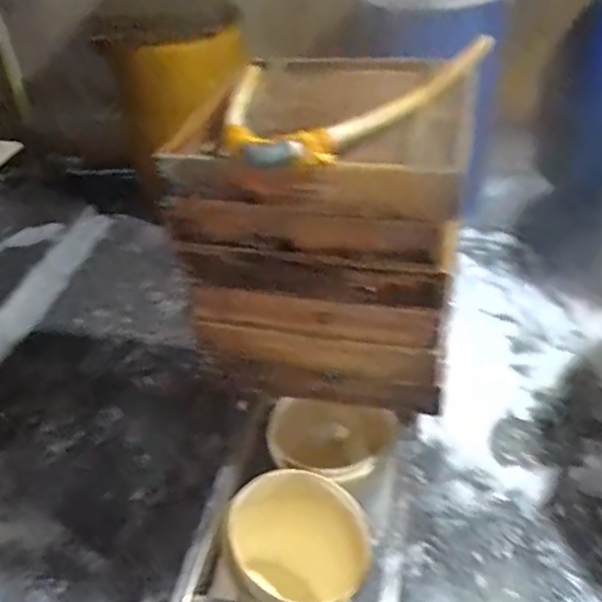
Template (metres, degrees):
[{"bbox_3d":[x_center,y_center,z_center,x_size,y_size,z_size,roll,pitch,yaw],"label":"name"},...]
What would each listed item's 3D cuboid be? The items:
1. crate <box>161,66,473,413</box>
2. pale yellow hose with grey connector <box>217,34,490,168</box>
[{"bbox_3d":[0.078,-0.160,1.455,0.543,0.698,0.514,7,40,14],"label":"crate"},{"bbox_3d":[0.061,-0.458,1.342,0.430,0.055,0.702,26,48,33],"label":"pale yellow hose with grey connector"}]

